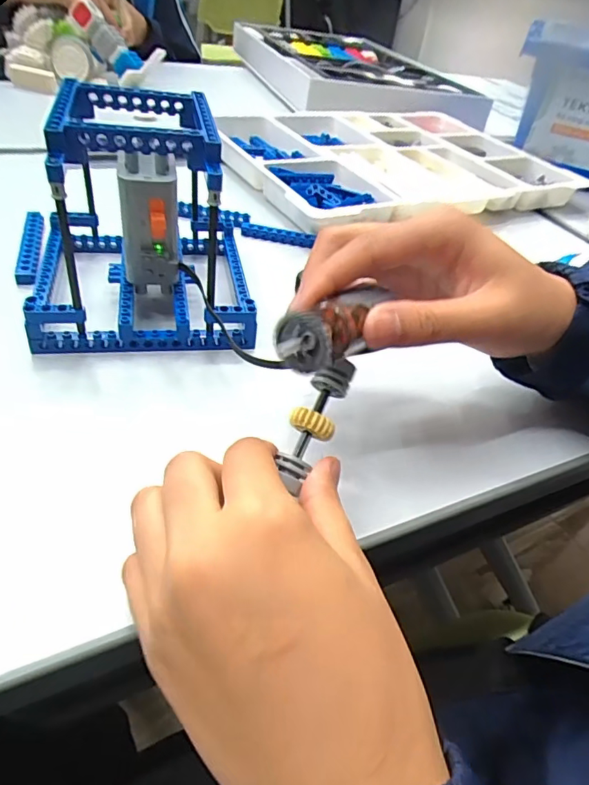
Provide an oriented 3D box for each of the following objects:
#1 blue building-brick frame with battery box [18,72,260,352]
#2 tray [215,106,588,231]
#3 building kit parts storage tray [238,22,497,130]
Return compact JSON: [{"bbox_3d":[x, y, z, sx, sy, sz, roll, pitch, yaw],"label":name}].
[{"bbox_3d":[-0.092,-0.112,0.315,0.131,0.120,0.134,-3,43,-15],"label":"blue building-brick frame with battery box"},{"bbox_3d":[0.108,-0.262,0.584,0.385,0.035,0.267,-16,47,-27],"label":"tray"},{"bbox_3d":[0.105,-0.540,0.866,0.311,0.053,0.538,-5,40,-15],"label":"building kit parts storage tray"}]

